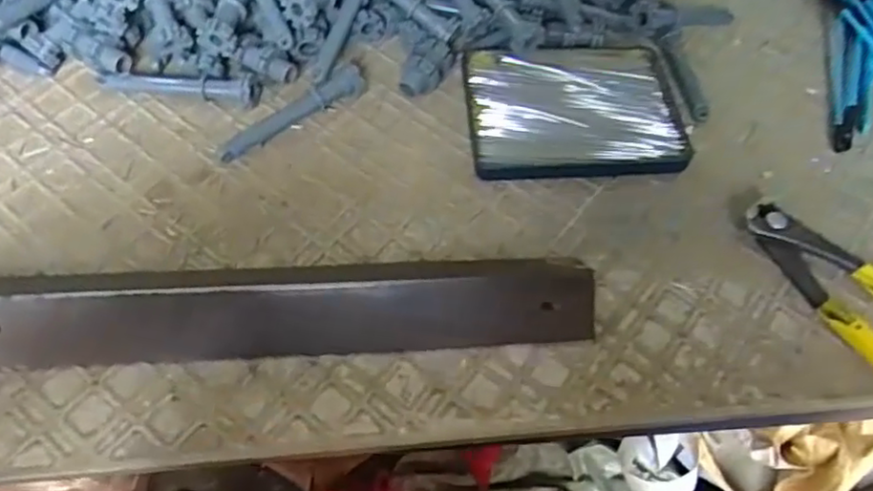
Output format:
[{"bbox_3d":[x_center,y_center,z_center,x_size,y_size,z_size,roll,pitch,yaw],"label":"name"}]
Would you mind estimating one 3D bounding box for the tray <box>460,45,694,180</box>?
[{"bbox_3d":[0.086,-0.087,0.399,0.130,0.011,0.096,-3,60,-6],"label":"tray"}]

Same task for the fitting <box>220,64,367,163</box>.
[{"bbox_3d":[-0.083,-0.080,0.386,0.104,0.014,0.019,-36,69,-22],"label":"fitting"}]

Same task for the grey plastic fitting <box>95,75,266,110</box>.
[{"bbox_3d":[-0.152,-0.097,0.384,0.090,0.016,0.021,11,60,2],"label":"grey plastic fitting"}]

